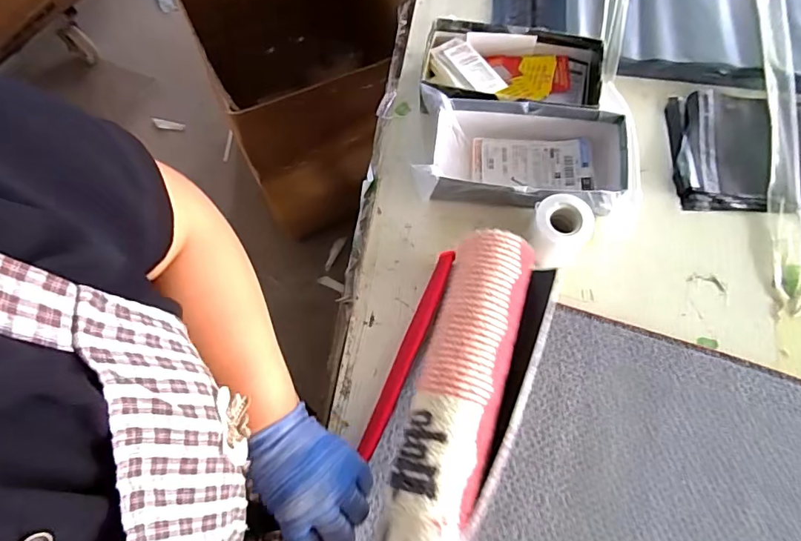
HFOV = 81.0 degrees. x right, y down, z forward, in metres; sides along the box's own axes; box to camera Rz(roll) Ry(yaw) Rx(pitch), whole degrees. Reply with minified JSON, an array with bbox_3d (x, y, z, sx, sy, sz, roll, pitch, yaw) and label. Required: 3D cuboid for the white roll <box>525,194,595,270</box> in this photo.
[{"bbox_3d":[0.173,-0.041,0.516,0.063,0.060,0.065,0,71,1],"label":"white roll"}]

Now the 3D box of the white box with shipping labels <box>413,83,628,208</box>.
[{"bbox_3d":[0.140,-0.135,0.555,0.239,0.054,0.128,9,71,4],"label":"white box with shipping labels"}]

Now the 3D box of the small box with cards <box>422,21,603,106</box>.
[{"bbox_3d":[0.137,-0.244,0.595,0.220,0.057,0.118,11,71,5],"label":"small box with cards"}]

